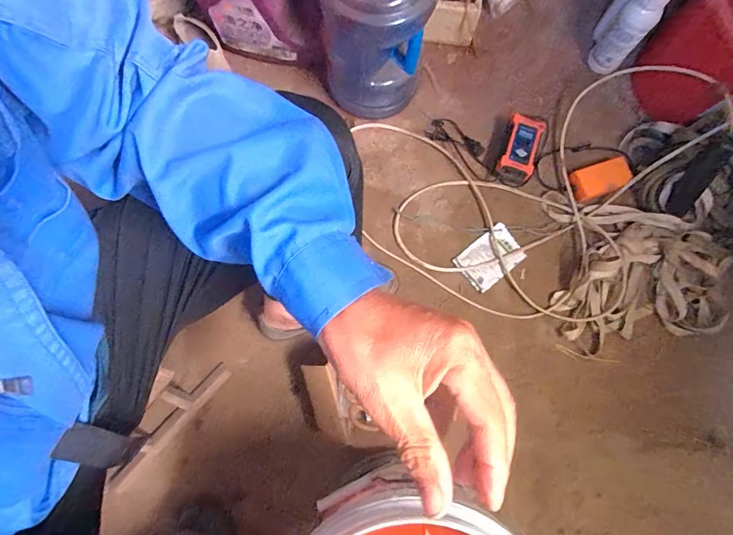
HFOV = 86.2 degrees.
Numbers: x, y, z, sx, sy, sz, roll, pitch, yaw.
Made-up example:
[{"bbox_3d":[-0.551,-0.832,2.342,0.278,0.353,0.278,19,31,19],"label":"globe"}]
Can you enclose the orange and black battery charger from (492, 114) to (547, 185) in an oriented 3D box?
[{"bbox_3d":[0.317,-0.242,0.815,0.072,0.054,0.137,18,80,2],"label":"orange and black battery charger"}]

